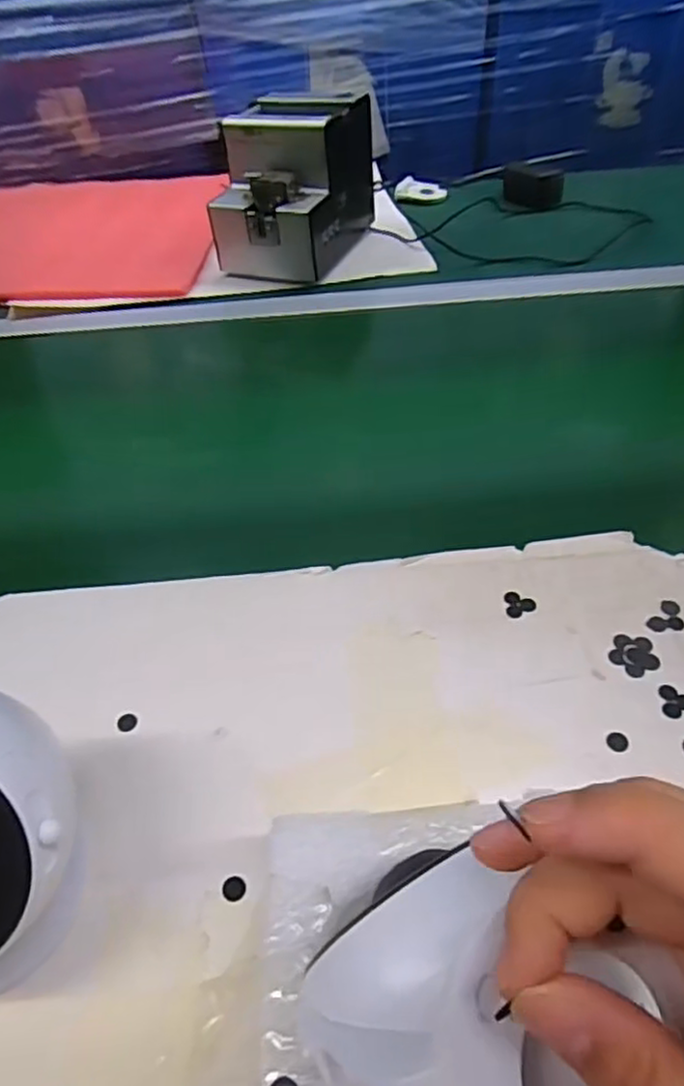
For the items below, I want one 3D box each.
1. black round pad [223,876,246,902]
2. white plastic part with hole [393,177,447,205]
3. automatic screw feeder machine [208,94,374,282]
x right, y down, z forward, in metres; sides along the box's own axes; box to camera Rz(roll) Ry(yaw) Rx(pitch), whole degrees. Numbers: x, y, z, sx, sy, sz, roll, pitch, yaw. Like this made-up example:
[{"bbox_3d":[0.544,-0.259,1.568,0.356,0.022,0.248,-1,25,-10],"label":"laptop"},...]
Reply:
[{"bbox_3d":[-0.048,0.154,0.292,0.010,0.004,0.010,-3,44,3],"label":"black round pad"},{"bbox_3d":[0.110,-0.493,0.914,0.070,0.024,0.044,0,46,4],"label":"white plastic part with hole"},{"bbox_3d":[-0.055,-0.411,0.748,0.129,0.139,0.178,13,48,16],"label":"automatic screw feeder machine"}]

